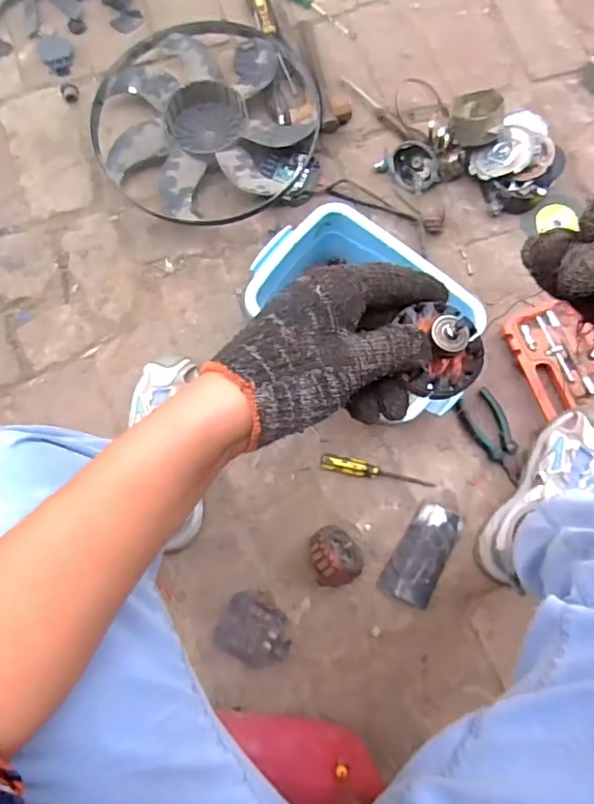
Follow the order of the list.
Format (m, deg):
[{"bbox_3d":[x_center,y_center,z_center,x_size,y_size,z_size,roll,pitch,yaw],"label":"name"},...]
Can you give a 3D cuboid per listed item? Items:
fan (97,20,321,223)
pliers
[{"bbox_3d":[-0.150,-0.461,0.905,0.357,0.052,0.354,-6,77,-3],"label":"fan"},{"bbox_3d":[0.294,0.049,0.820,0.057,0.019,0.142,-36,86,6],"label":"pliers"}]

